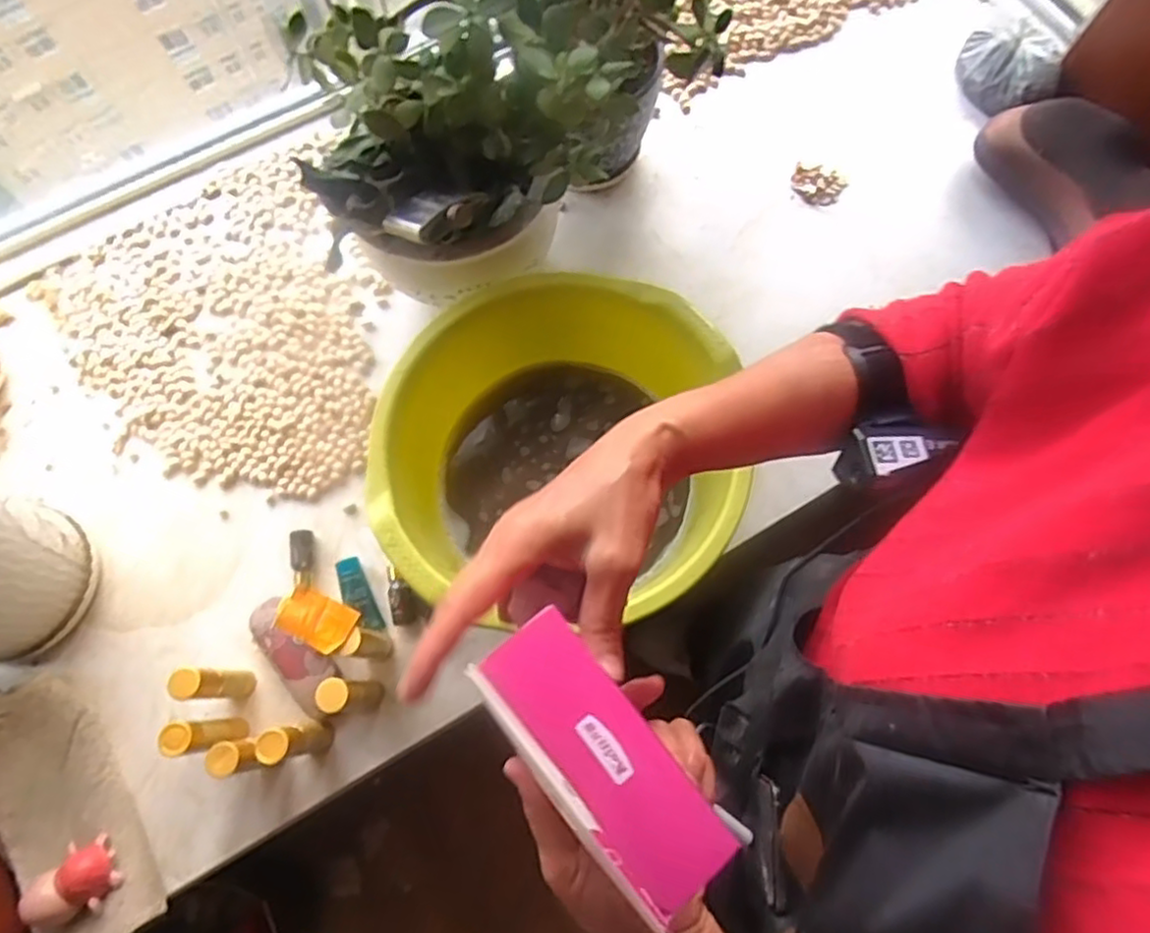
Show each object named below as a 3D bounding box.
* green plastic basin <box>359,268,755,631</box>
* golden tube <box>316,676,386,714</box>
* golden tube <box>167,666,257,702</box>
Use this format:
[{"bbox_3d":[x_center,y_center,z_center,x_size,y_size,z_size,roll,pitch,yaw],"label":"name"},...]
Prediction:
[{"bbox_3d":[-0.022,-0.017,0.778,0.365,0.181,0.345,0,72,1],"label":"green plastic basin"},{"bbox_3d":[-0.236,0.244,0.734,0.036,0.117,0.034,0,72,1],"label":"golden tube"},{"bbox_3d":[-0.386,0.233,0.741,0.028,0.127,0.030,8,72,4],"label":"golden tube"}]

